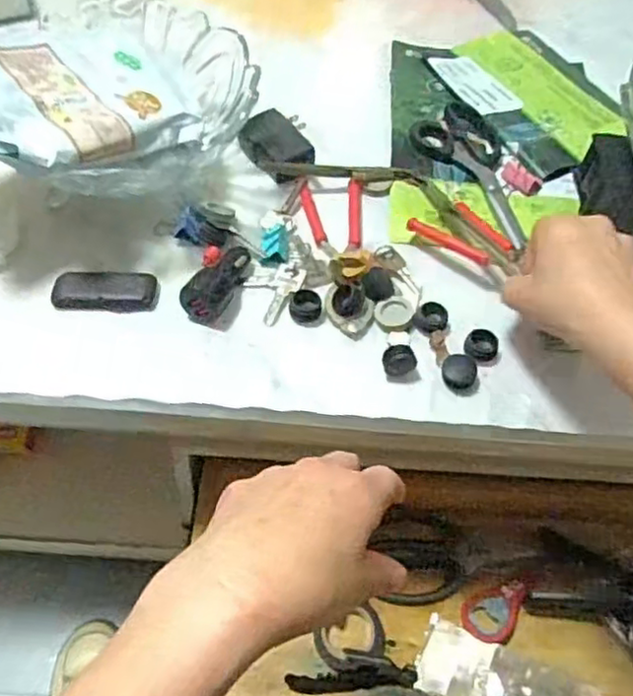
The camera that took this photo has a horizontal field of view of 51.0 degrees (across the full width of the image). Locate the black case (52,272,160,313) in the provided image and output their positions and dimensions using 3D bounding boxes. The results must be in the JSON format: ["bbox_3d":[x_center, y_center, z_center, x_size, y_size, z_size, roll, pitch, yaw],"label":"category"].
[{"bbox_3d":[-0.158,-0.043,0.498,0.075,0.013,0.028,2,56,-1],"label":"black case"}]

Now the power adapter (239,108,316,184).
[{"bbox_3d":[-0.037,-0.179,0.592,0.046,0.025,0.064,-28,61,-20],"label":"power adapter"}]

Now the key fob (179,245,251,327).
[{"bbox_3d":[-0.073,-0.053,0.499,0.028,0.030,0.070,21,57,11],"label":"key fob"}]

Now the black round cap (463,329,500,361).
[{"bbox_3d":[0.122,-0.003,0.488,0.024,0.012,0.021,22,58,12],"label":"black round cap"}]

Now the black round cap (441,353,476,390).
[{"bbox_3d":[0.102,0.017,0.473,0.024,0.013,0.021,22,58,12],"label":"black round cap"}]

